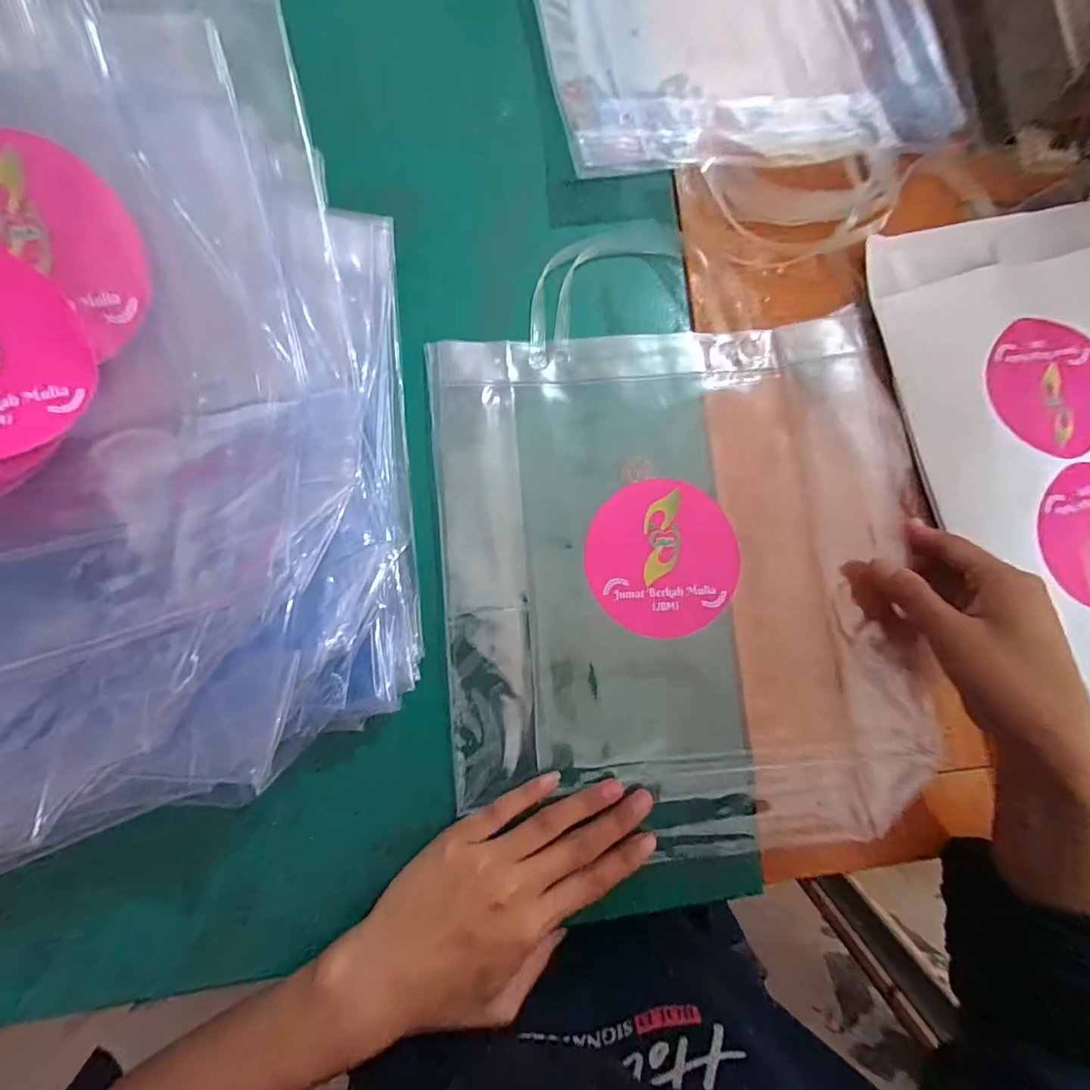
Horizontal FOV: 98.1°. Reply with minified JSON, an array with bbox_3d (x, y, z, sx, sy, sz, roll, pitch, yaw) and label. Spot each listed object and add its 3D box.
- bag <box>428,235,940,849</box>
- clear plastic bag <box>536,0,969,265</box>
[{"bbox_3d":[0.079,-0.006,0.292,0.276,0.024,0.350,-2,81,-3],"label":"bag"},{"bbox_3d":[0.149,-0.418,0.350,0.316,0.029,0.435,-9,83,-7],"label":"clear plastic bag"}]

